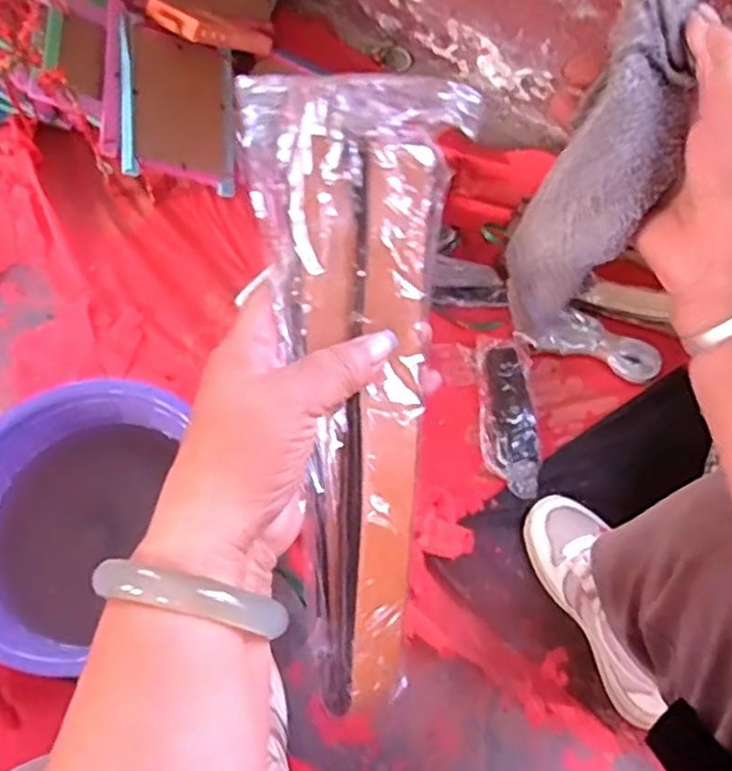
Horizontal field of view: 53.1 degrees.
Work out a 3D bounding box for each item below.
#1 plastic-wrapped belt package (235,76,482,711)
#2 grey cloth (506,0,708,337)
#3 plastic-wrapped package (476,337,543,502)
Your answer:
[{"bbox_3d":[0.000,-0.001,0.316,0.093,0.019,0.263,-2,88,-3],"label":"plastic-wrapped belt package"},{"bbox_3d":[0.110,-0.099,0.328,0.051,0.026,0.161,25,105,9],"label":"grey cloth"},{"bbox_3d":[0.170,0.033,0.875,0.065,0.021,0.199,-2,64,-1],"label":"plastic-wrapped package"}]

